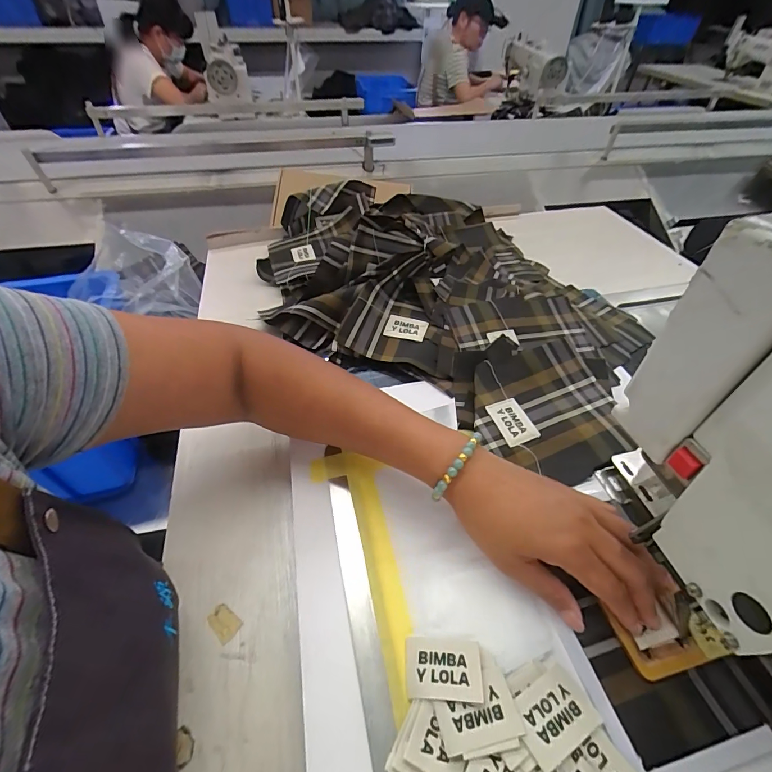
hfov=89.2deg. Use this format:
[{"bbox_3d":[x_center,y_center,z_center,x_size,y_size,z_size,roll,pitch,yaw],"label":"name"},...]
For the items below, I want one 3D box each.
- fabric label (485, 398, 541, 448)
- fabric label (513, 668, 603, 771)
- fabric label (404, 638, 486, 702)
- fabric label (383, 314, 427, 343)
[{"bbox_3d":[0.125,0.036,0.389,0.036,0.004,0.048,-13,52,-16],"label":"fabric label"},{"bbox_3d":[0.103,0.199,0.237,0.046,0.004,0.032,-23,50,-16],"label":"fabric label"},{"bbox_3d":[0.037,0.182,0.253,0.048,0.008,0.033,0,47,5],"label":"fabric label"},{"bbox_3d":[0.024,-0.070,0.473,0.049,0.004,0.032,13,56,12],"label":"fabric label"}]

